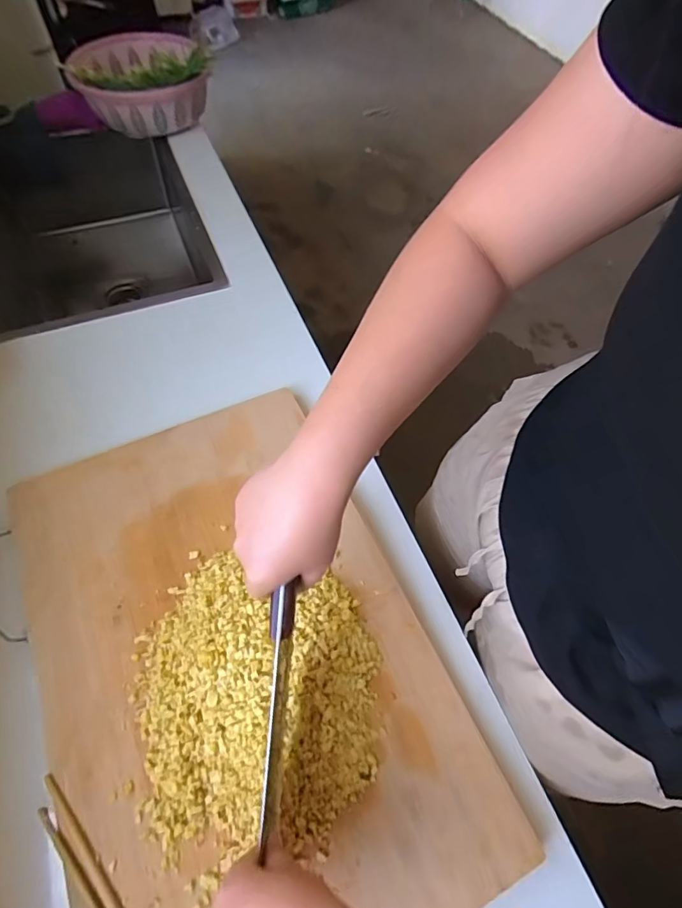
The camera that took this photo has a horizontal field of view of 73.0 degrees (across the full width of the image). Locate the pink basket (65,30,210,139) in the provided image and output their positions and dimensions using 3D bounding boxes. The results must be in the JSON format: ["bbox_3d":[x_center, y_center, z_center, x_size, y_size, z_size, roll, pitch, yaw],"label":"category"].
[{"bbox_3d":[-0.399,-0.741,0.923,0.239,0.116,0.213,-19,62,-13],"label":"pink basket"}]

